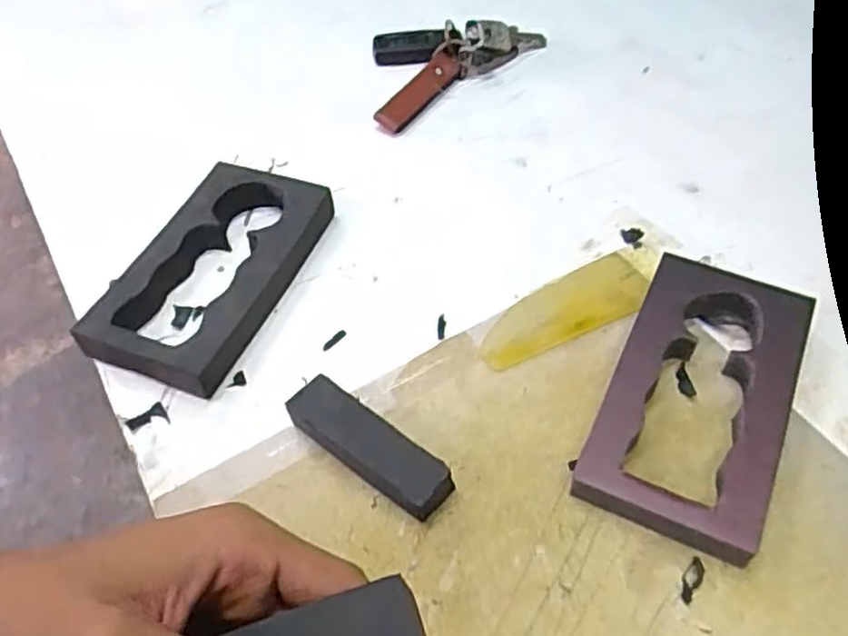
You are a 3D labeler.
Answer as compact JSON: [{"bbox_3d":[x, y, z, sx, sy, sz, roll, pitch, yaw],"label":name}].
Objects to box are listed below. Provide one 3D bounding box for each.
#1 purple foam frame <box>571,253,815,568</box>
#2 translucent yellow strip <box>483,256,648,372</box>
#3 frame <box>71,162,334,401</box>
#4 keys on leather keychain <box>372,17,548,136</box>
[{"bbox_3d":[0.130,0.036,0.337,0.077,0.026,0.140,21,56,17],"label":"purple foam frame"},{"bbox_3d":[0.075,-0.004,0.385,0.101,0.005,0.040,-23,55,-14],"label":"translucent yellow strip"},{"bbox_3d":[-0.117,-0.028,0.401,0.083,0.023,0.143,18,56,16],"label":"frame"},{"bbox_3d":[0.008,-0.194,0.525,0.149,0.024,0.077,-37,60,-23],"label":"keys on leather keychain"}]

